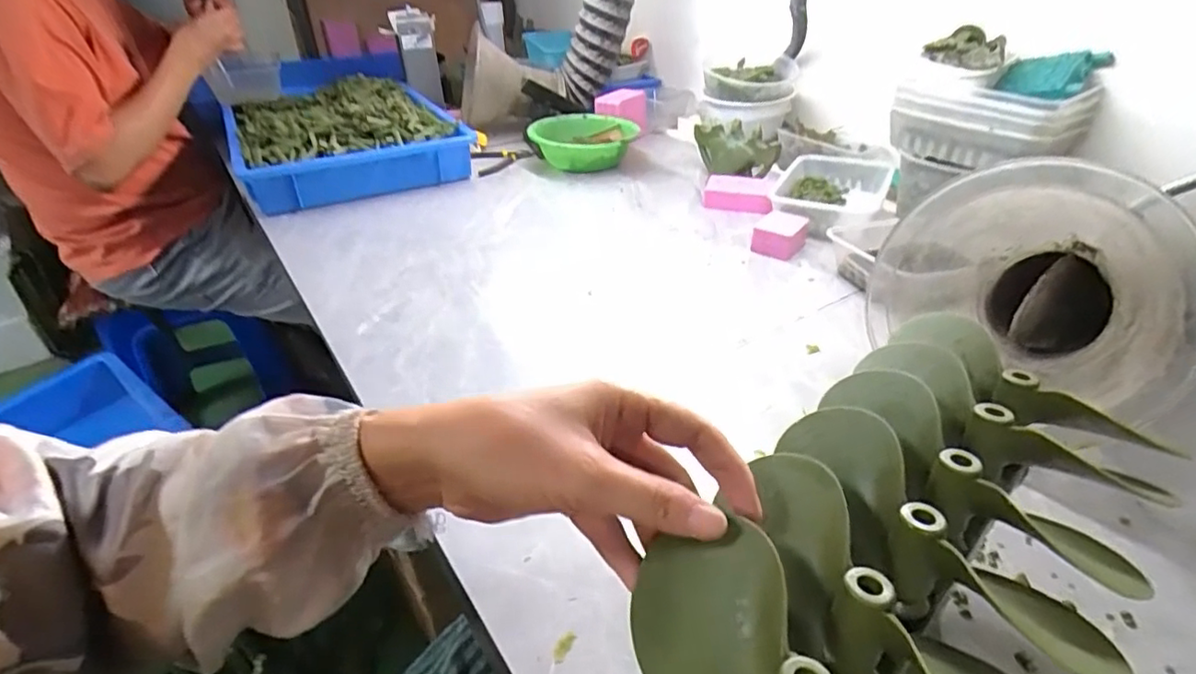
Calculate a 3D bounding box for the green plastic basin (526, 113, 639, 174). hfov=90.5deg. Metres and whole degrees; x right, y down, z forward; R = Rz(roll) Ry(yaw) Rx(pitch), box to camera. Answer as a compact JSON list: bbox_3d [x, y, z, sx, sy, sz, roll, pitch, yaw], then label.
[{"bbox_3d":[-0.027,-0.357,1.114,0.203,0.072,0.191,-1,34,0],"label":"green plastic basin"}]

